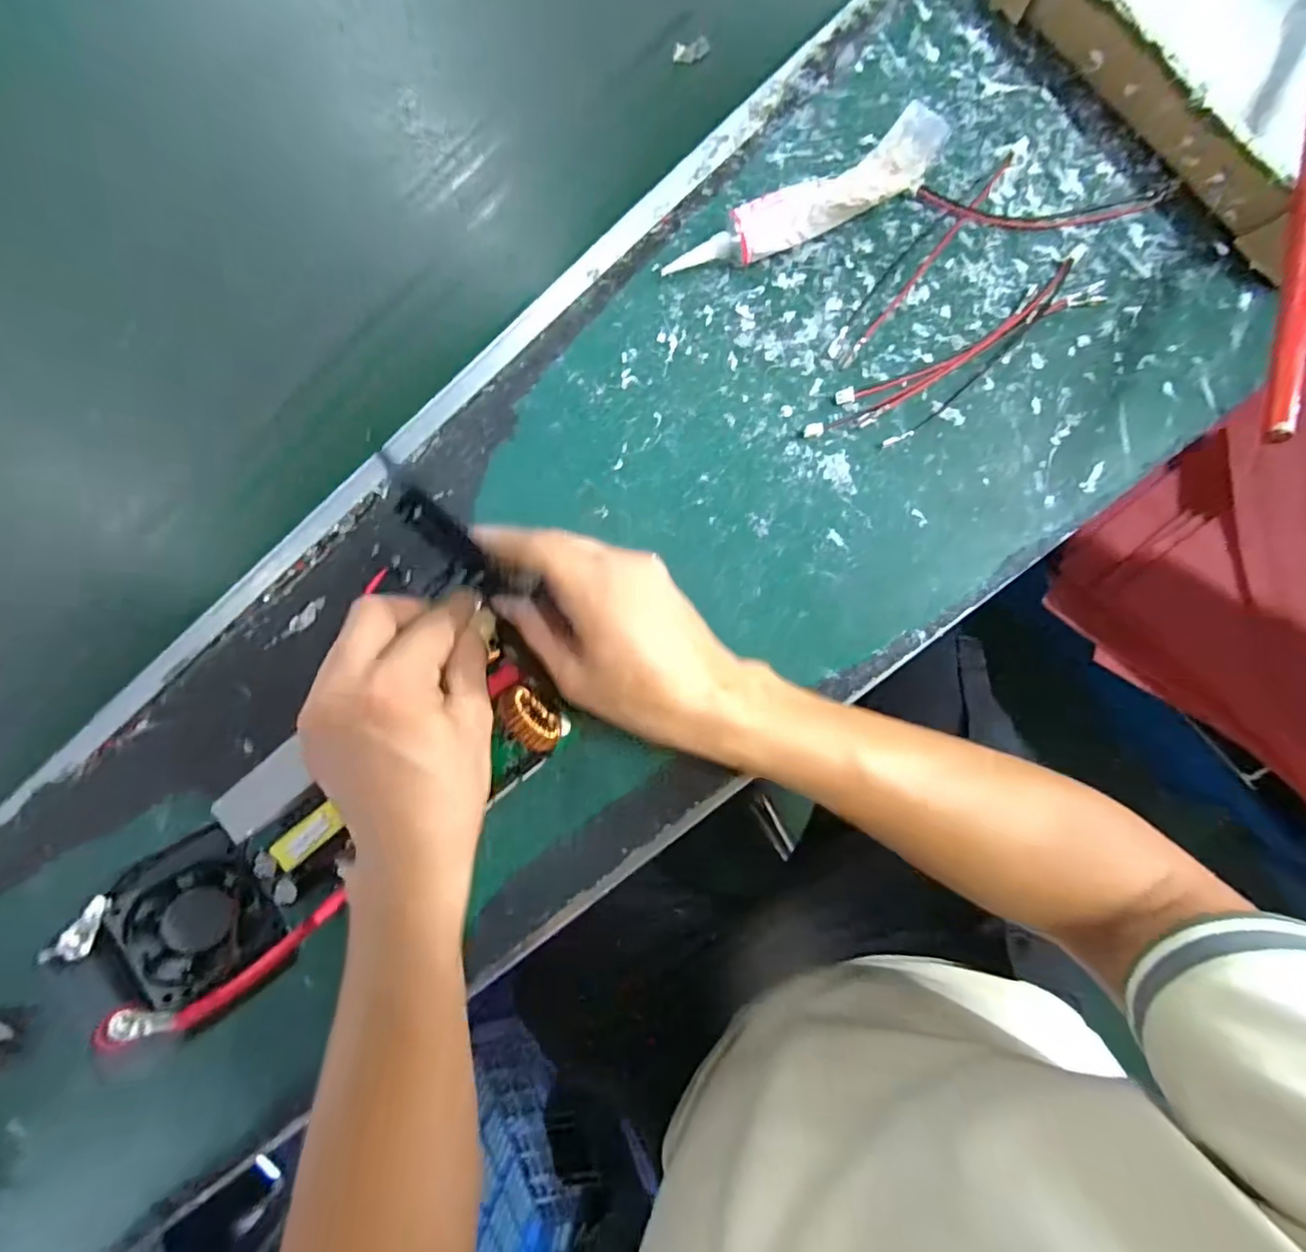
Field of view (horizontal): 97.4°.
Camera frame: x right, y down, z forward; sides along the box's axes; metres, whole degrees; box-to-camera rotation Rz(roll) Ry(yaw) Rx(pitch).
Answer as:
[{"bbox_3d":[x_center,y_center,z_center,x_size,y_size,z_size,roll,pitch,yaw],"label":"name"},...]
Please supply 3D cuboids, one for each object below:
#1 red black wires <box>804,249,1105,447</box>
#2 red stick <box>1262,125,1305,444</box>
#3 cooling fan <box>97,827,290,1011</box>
[{"bbox_3d":[0.157,-0.137,0.299,0.158,0.006,0.037,-32,89,7],"label":"red black wires"},{"bbox_3d":[0.274,-0.166,0.240,0.008,0.013,0.205,19,79,6],"label":"red stick"},{"bbox_3d":[-0.249,0.157,0.309,0.065,0.018,0.076,-30,81,-37],"label":"cooling fan"}]

